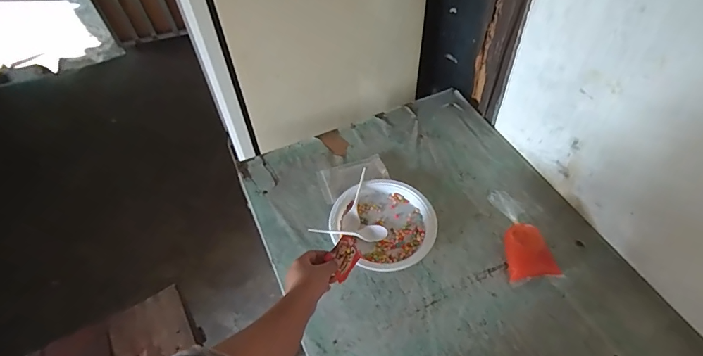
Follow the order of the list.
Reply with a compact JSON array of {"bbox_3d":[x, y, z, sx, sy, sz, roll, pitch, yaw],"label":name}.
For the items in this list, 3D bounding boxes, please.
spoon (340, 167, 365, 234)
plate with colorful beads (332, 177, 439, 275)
[{"bbox_3d":[0.005,0.045,0.856,0.036,0.023,0.151,4,51,6],"label":"spoon"},{"bbox_3d":[0.064,0.091,0.823,0.203,0.020,0.202,-1,51,2],"label":"plate with colorful beads"}]

